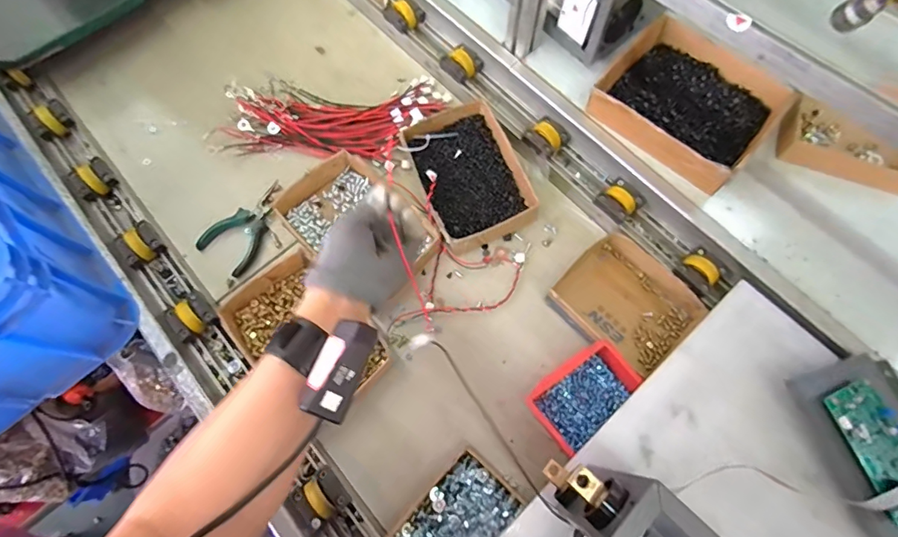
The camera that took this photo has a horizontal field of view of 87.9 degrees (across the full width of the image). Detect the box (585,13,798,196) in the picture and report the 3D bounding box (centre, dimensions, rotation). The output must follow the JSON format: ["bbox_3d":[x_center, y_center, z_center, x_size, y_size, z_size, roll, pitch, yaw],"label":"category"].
[{"bbox_3d":[0.338,-0.237,0.652,0.215,0.045,0.197,39,76,13],"label":"box"}]

